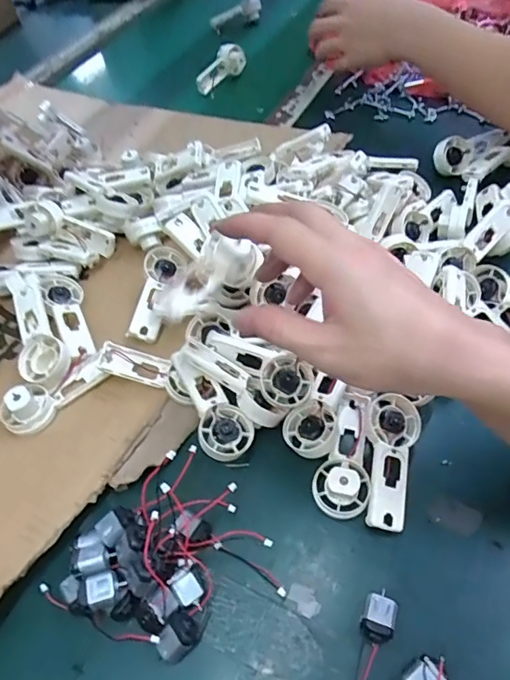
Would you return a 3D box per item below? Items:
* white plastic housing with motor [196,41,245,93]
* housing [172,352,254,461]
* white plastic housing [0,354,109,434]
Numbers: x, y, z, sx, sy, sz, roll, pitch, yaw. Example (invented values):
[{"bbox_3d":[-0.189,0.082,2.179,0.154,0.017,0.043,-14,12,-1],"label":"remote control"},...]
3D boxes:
[{"bbox_3d":[-0.052,-0.388,0.713,0.080,0.031,0.040,-43,58,0],"label":"white plastic housing with motor"},{"bbox_3d":[-0.035,0.049,0.374,0.039,0.022,0.088,-29,77,-16],"label":"housing"},{"bbox_3d":[-0.159,0.039,0.387,0.082,0.021,0.031,-40,59,-22],"label":"white plastic housing"}]

